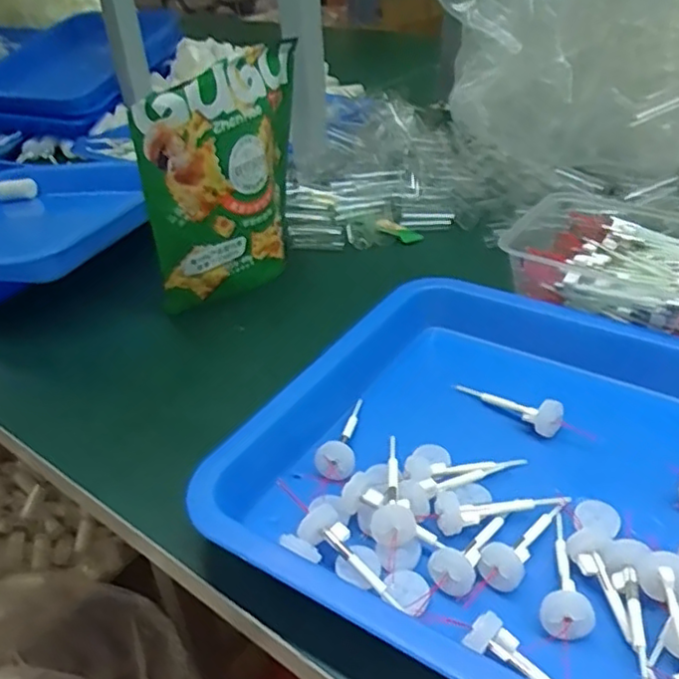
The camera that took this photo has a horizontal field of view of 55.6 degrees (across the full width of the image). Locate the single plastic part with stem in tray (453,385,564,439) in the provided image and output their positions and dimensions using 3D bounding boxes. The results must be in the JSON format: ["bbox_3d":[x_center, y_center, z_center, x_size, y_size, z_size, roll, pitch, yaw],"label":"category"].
[{"bbox_3d":[0.097,0.038,0.379,0.066,0.021,0.015,19,42,30],"label":"single plastic part with stem in tray"}]

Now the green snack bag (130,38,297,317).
[{"bbox_3d":[-0.084,-0.118,0.500,0.055,0.176,0.167,9,37,18],"label":"green snack bag"}]

